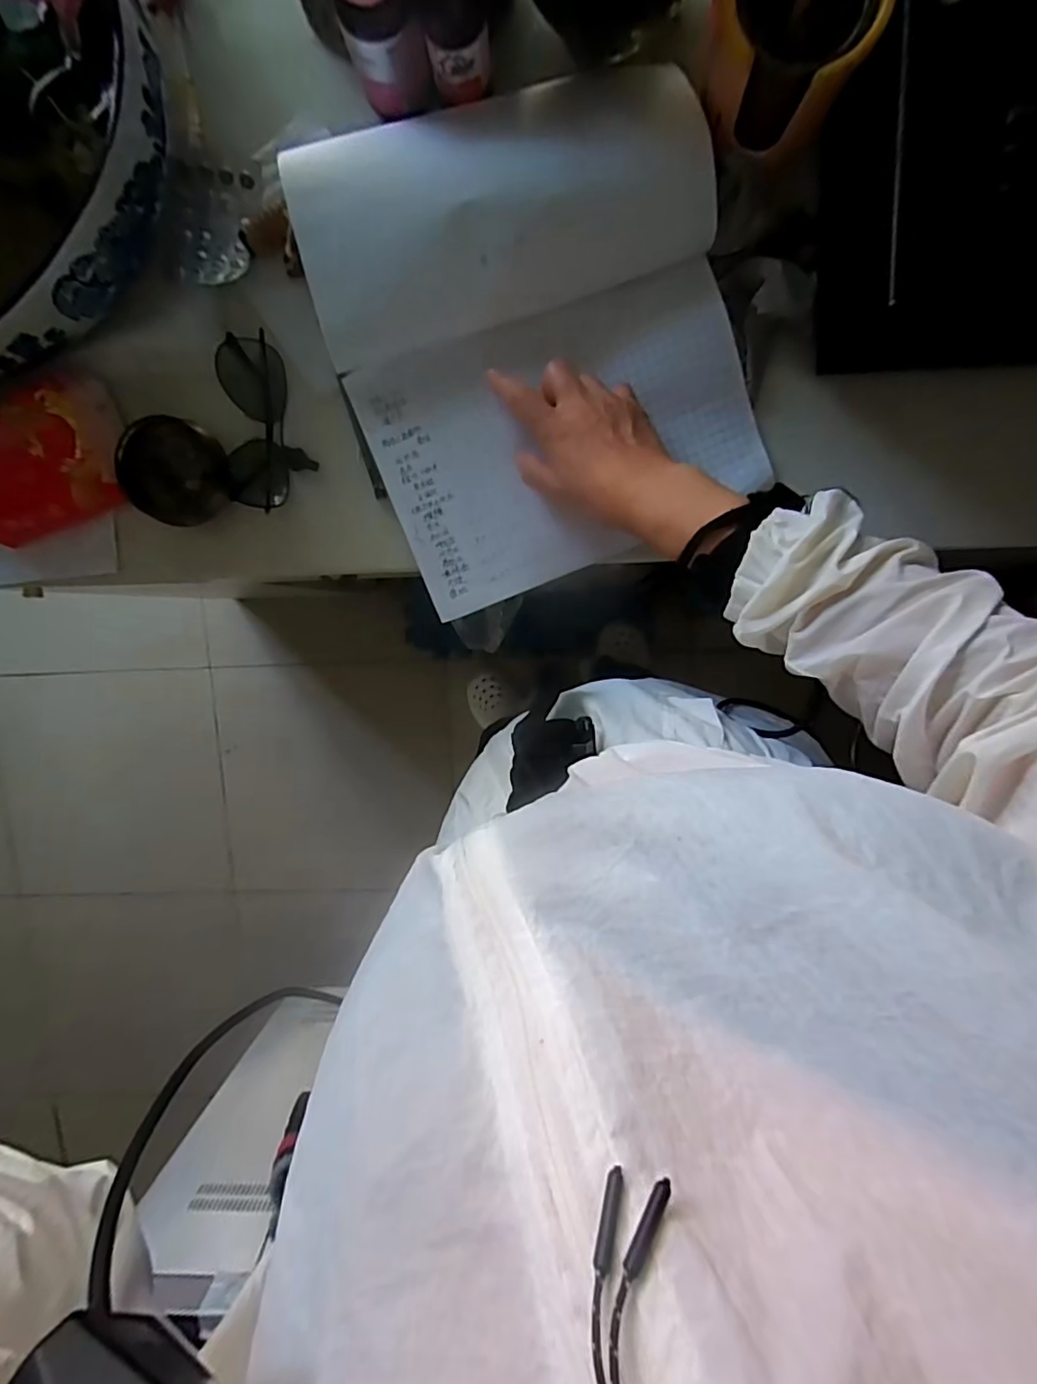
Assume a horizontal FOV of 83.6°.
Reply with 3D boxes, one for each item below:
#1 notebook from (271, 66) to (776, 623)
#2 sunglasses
[{"bbox_3d":[0.016,-0.258,0.448,0.296,0.045,0.322,-18,107,4],"label":"notebook"},{"bbox_3d":[-0.210,-0.216,0.472,0.061,0.038,0.133,-15,97,4],"label":"sunglasses"}]

